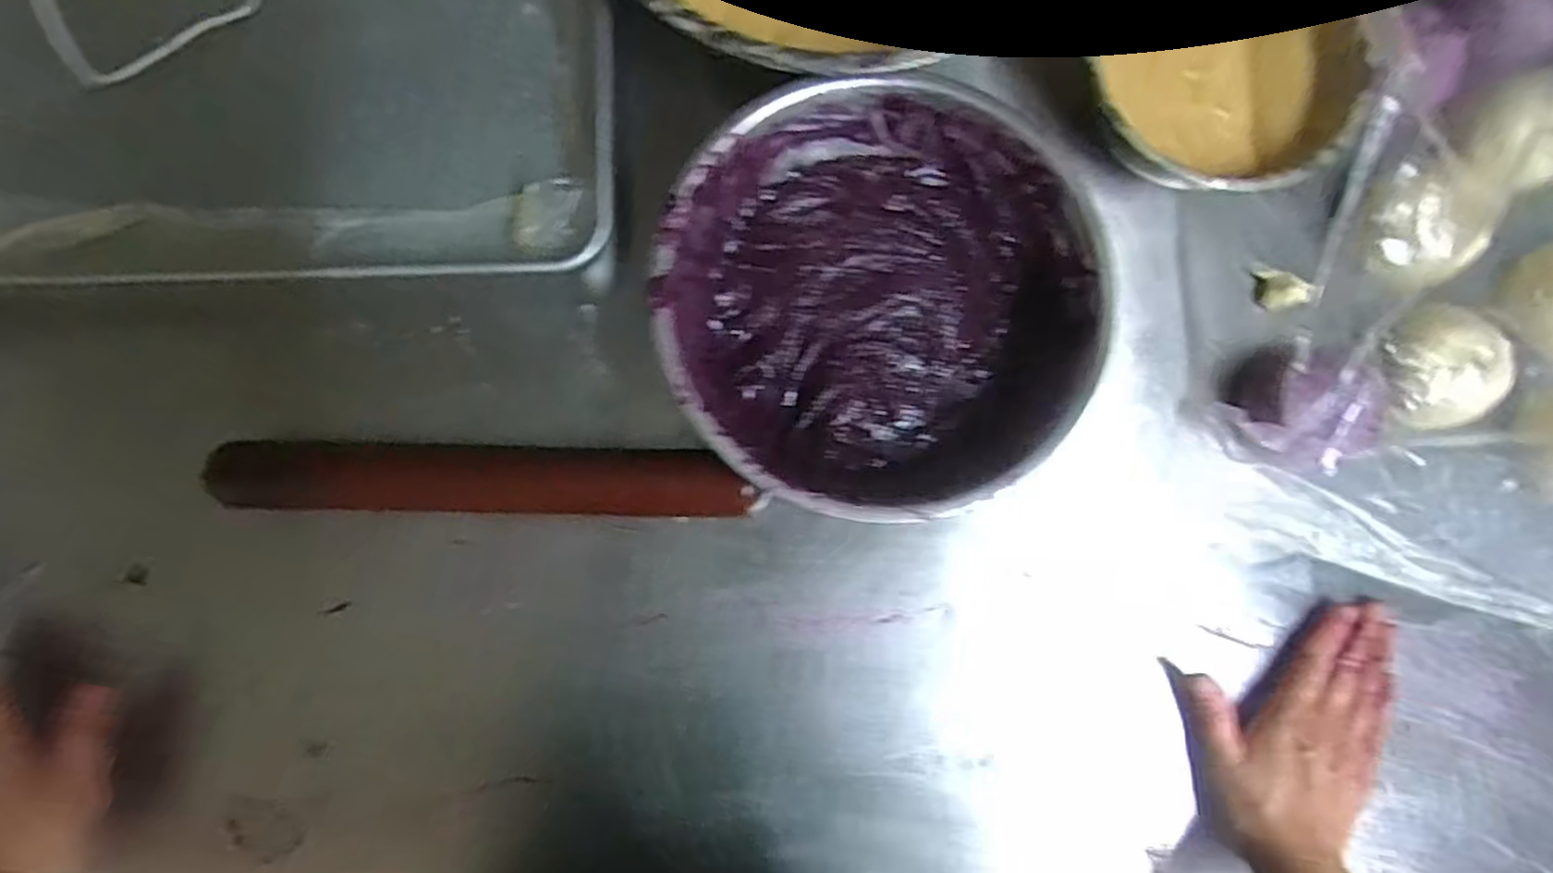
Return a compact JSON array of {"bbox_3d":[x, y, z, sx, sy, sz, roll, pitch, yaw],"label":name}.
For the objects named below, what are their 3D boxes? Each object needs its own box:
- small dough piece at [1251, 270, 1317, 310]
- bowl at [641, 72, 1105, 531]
[{"bbox_3d":[0.332,-0.098,0.480,0.023,0.027,0.030,-22,85,-4],"label":"small dough piece"},{"bbox_3d":[0.056,-0.078,0.437,0.235,0.077,0.232,0,84,-2],"label":"bowl"}]

